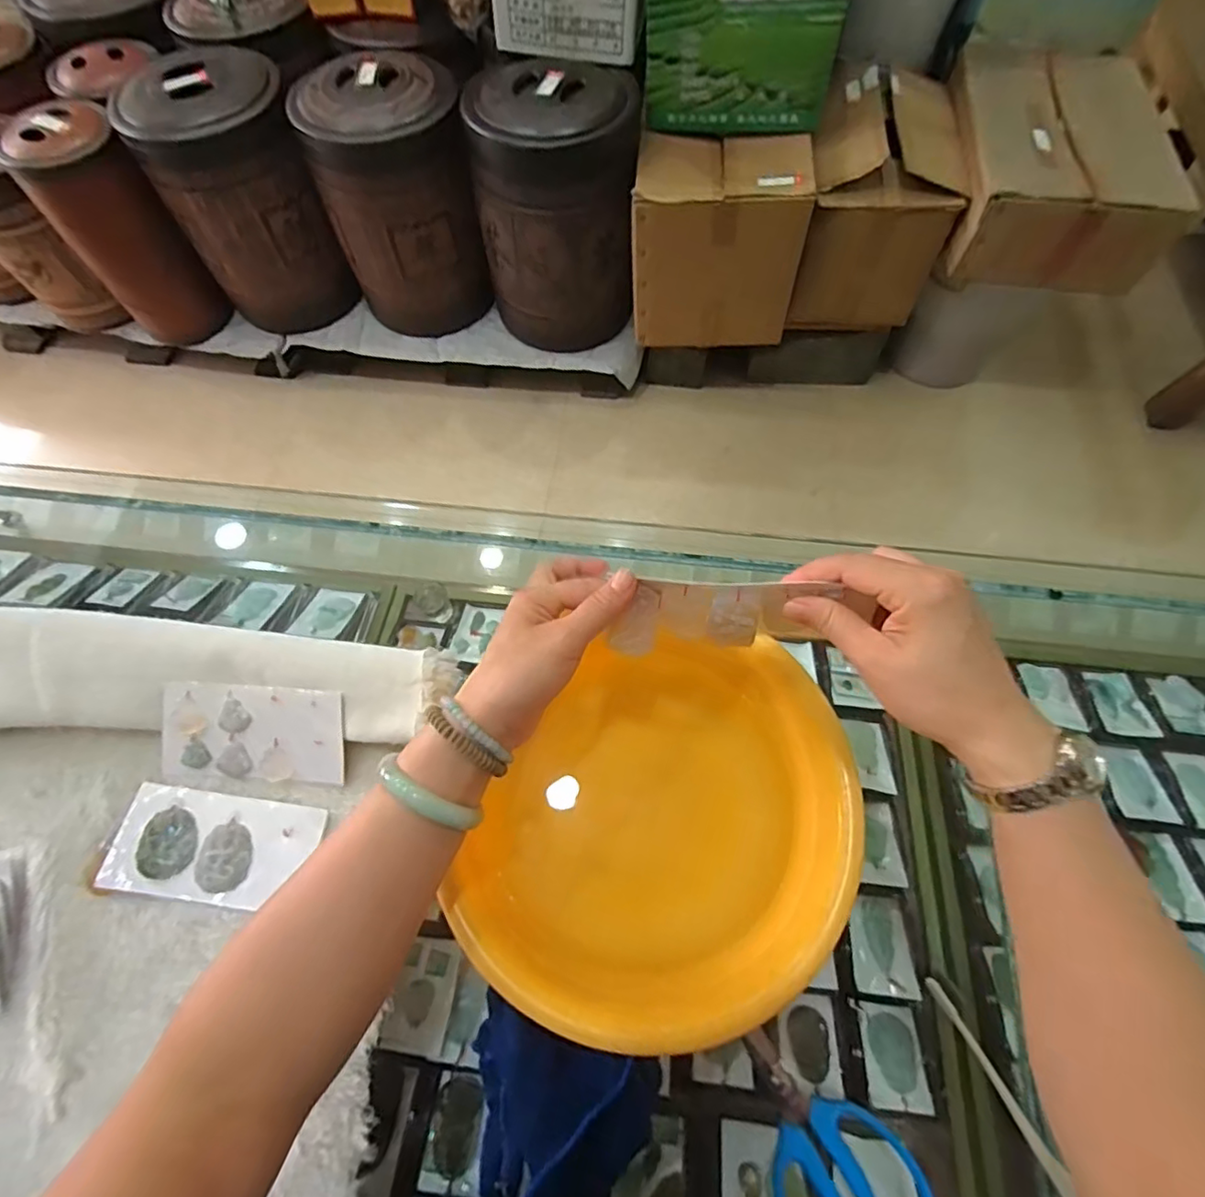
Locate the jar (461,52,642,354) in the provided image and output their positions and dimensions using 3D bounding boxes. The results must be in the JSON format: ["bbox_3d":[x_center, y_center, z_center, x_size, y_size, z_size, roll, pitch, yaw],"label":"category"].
[{"bbox_3d":[-0.112,-0.966,1.486,0.359,0.522,0.359,0,66,0],"label":"jar"}]

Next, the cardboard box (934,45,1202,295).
[{"bbox_3d":[0.998,-0.993,1.350,0.403,0.208,0.575,4,66,2],"label":"cardboard box"}]

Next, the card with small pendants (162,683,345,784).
[{"bbox_3d":[-0.283,0.110,0.478,0.150,0.007,0.076,2,92,3],"label":"card with small pendants"}]

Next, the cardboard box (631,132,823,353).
[{"bbox_3d":[0.268,-0.878,1.448,0.386,0.382,0.282,1,66,0],"label":"cardboard box"}]

